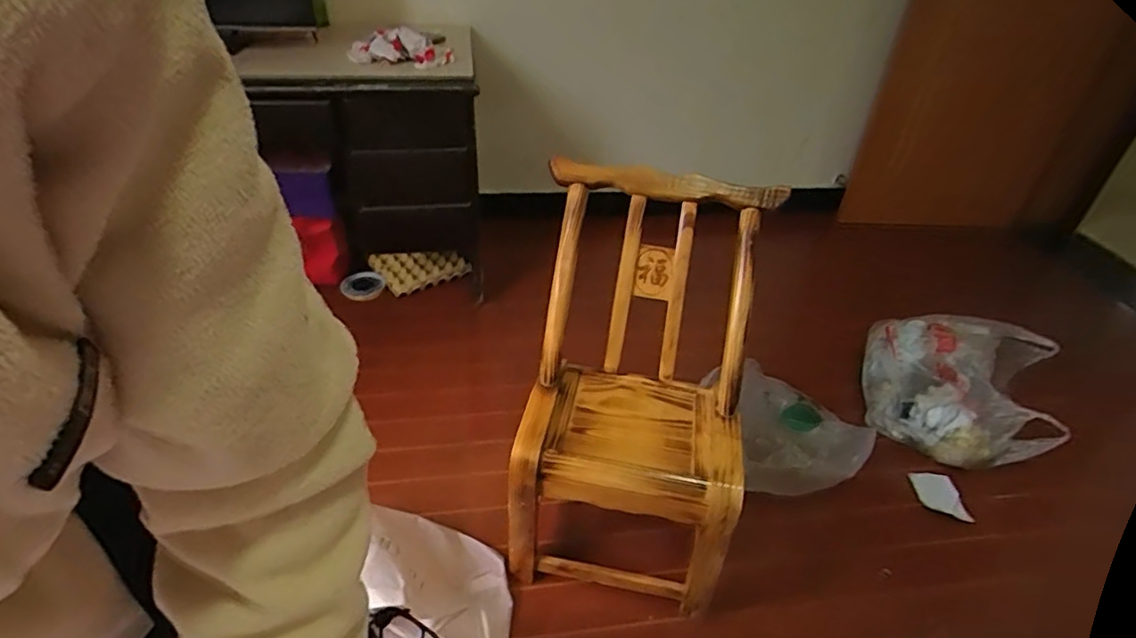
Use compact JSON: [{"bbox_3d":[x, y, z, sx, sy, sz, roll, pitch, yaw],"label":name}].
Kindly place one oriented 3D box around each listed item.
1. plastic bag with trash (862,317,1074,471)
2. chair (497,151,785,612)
[{"bbox_3d":[0.939,0.182,1.472,0.368,0.247,0.355,10,39,4],"label":"plastic bag with trash"},{"bbox_3d":[0.116,0.131,1.109,0.380,0.691,0.427,7,39,0],"label":"chair"}]

